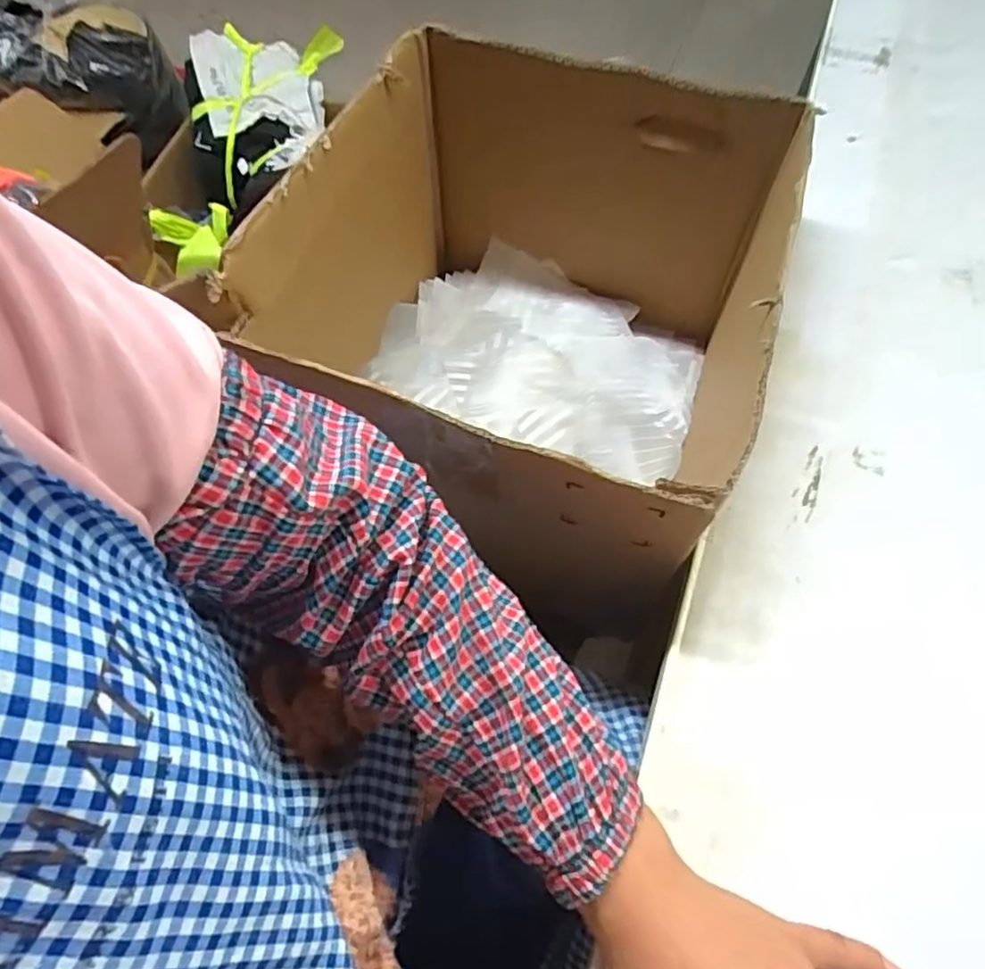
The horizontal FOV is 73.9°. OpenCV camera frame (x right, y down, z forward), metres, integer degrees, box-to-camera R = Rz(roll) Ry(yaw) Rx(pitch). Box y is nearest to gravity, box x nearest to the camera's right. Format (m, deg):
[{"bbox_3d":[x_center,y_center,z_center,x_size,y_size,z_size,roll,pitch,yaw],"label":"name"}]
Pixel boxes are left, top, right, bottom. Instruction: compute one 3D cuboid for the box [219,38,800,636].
[{"bbox_3d":[0.034,-0.144,0.578,0.365,0.257,0.416,23,62,12],"label":"box"}]

